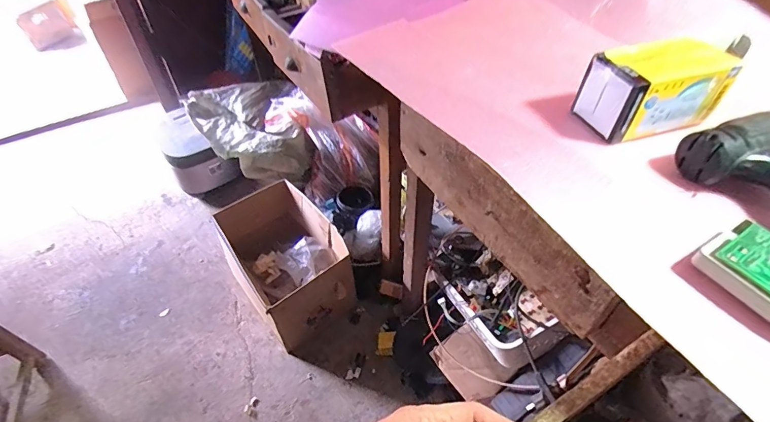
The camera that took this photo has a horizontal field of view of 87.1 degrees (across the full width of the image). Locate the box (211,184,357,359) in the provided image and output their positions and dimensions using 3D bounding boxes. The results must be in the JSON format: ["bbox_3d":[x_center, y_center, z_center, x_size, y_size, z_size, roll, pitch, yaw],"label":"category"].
[{"bbox_3d":[-0.277,0.135,1.176,0.277,0.253,0.407,-31,55,-24],"label":"box"}]

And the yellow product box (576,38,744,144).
[{"bbox_3d":[0.265,-0.121,0.403,0.121,0.072,0.066,-13,50,-11],"label":"yellow product box"}]

